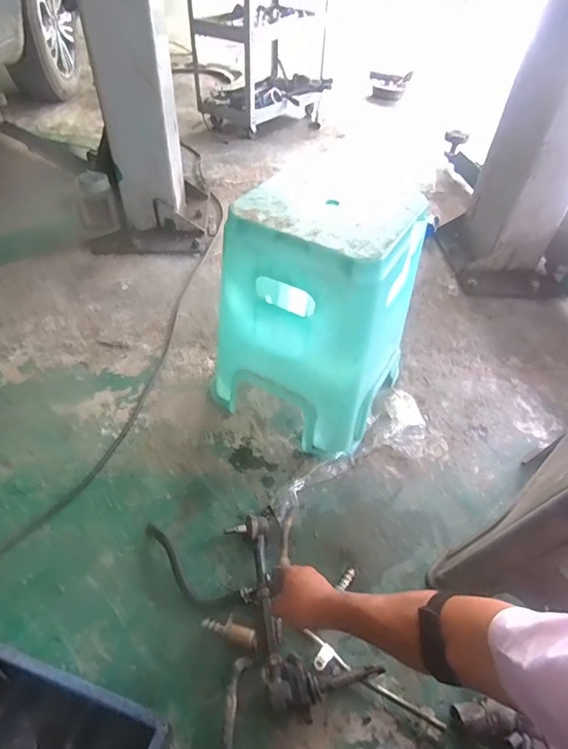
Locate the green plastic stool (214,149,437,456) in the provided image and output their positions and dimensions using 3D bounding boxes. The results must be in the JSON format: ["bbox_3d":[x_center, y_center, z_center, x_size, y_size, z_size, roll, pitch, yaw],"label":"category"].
[{"bbox_3d":[0.070,-0.120,0.912,0.353,0.460,0.302,21,50,13],"label":"green plastic stool"}]

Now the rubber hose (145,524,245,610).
[{"bbox_3d":[-0.170,0.344,0.766,0.211,0.028,0.059,28,52,19],"label":"rubber hose"}]

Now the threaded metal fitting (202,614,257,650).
[{"bbox_3d":[-0.083,0.409,0.712,0.094,0.029,0.033,22,50,14],"label":"threaded metal fitting"}]

